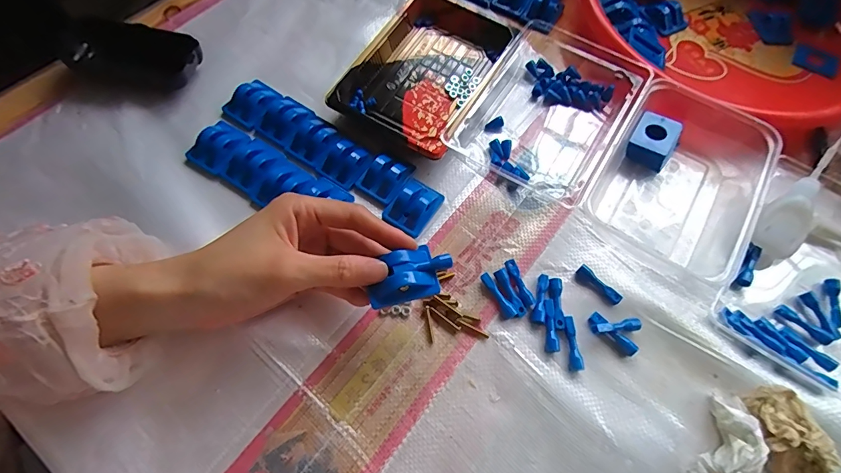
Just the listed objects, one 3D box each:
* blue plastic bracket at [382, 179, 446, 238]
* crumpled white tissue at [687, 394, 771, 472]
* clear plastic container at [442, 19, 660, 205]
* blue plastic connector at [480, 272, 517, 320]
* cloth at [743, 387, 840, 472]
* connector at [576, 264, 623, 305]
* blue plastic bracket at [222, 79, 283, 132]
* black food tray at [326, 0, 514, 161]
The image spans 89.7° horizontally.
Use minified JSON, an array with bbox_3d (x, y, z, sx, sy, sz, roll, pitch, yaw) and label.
[{"bbox_3d":[-0.004,-0.026,0.337,0.033,0.016,0.044,36,69,13],"label":"blue plastic bracket"},{"bbox_3d":[0.200,0.138,0.266,0.036,0.027,0.068,33,68,11],"label":"crumpled white tissue"},{"bbox_3d":[0.119,-0.115,0.376,0.122,0.031,0.183,32,68,11],"label":"clear plastic container"},{"bbox_3d":[0.056,0.044,0.311,0.008,0.008,0.037,-28,70,-14],"label":"blue plastic connector"},{"bbox_3d":[0.237,0.132,0.271,0.039,0.026,0.065,0,66,-3],"label":"cloth"},{"bbox_3d":[0.134,0.037,0.319,0.036,0.008,0.009,43,70,15],"label":"connector"},{"bbox_3d":[-0.144,-0.116,0.363,0.035,0.010,0.042,35,69,12],"label":"blue plastic bracket"},{"bbox_3d":[0.008,-0.150,0.380,0.105,0.026,0.164,30,68,10],"label":"black food tray"}]

